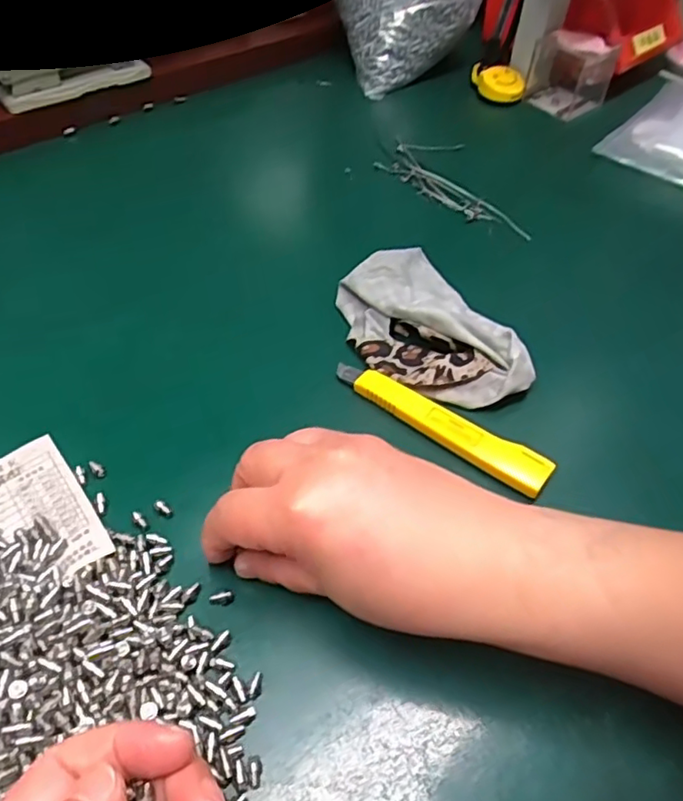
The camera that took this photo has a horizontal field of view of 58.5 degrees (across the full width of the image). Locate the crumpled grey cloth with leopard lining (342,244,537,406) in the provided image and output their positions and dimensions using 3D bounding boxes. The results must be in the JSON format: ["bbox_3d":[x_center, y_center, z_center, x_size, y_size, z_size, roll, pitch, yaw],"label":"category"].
[{"bbox_3d":[0.052,-0.045,0.364,0.081,0.022,0.123,-21,56,-20],"label":"crumpled grey cloth with leopard lining"}]

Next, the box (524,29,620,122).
[{"bbox_3d":[0.212,-0.308,0.574,0.069,0.060,0.058,35,57,22],"label":"box"}]

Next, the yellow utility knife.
[{"bbox_3d":[0.050,0.010,0.324,0.126,0.008,0.021,30,55,19],"label":"yellow utility knife"}]

